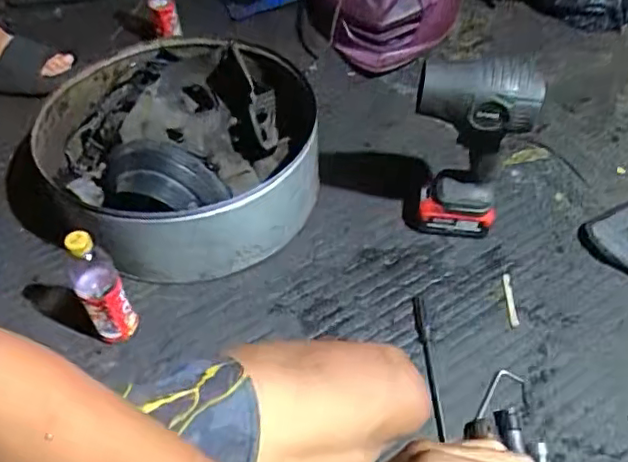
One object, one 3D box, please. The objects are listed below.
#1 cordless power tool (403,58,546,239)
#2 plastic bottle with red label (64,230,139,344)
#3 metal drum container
[{"bbox_3d":[0.215,-0.104,0.849,0.153,0.289,0.080,15,52,15],"label":"cordless power tool"},{"bbox_3d":[-0.280,0.072,0.765,0.055,0.190,0.064,-28,54,-20],"label":"plastic bottle with red label"},{"bbox_3d":[-0.204,-0.145,0.944,0.424,0.207,0.439,-2,49,2],"label":"metal drum container"}]

